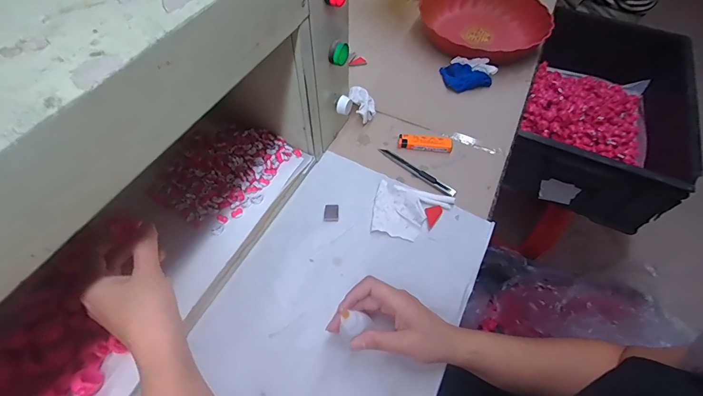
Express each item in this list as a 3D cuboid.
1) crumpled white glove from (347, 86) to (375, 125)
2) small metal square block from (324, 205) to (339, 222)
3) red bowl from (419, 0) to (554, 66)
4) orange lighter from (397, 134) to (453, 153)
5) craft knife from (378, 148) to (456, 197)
[{"bbox_3d":[0.017,-0.151,0.574,0.043,0.040,0.055,0,55,-1],"label":"crumpled white glove"},{"bbox_3d":[-0.027,0.020,0.480,0.020,0.004,0.025,1,55,0],"label":"small metal square block"},{"bbox_3d":[0.251,-0.331,0.699,0.228,0.061,0.216,34,62,21],"label":"red bowl"},{"bbox_3d":[0.113,-0.085,0.546,0.080,0.015,0.022,7,56,4],"label":"orange lighter"},{"bbox_3d":[0.094,-0.041,0.521,0.132,0.009,0.013,38,63,22],"label":"craft knife"}]

